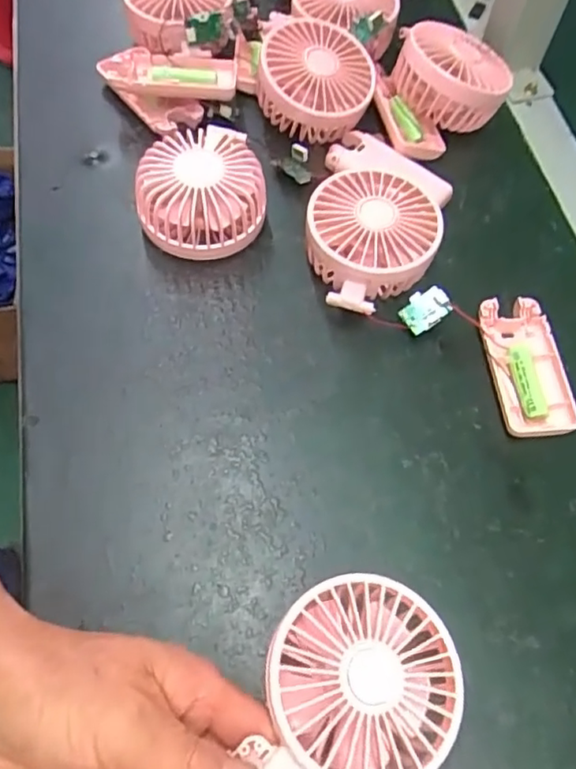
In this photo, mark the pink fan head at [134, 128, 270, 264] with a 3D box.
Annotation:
[{"bbox_3d":[-0.060,-0.132,0.408,0.085,0.047,0.088,-9,64,-8],"label":"pink fan head"}]

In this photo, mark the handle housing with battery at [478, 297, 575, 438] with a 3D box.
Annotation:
[{"bbox_3d":[0.150,-0.011,0.382,0.047,0.013,0.092,-5,64,-6],"label":"handle housing with battery"}]

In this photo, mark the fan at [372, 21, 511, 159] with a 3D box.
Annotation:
[{"bbox_3d":[0.115,-0.239,0.473,0.109,0.052,0.098,-27,68,-16],"label":"fan"}]

